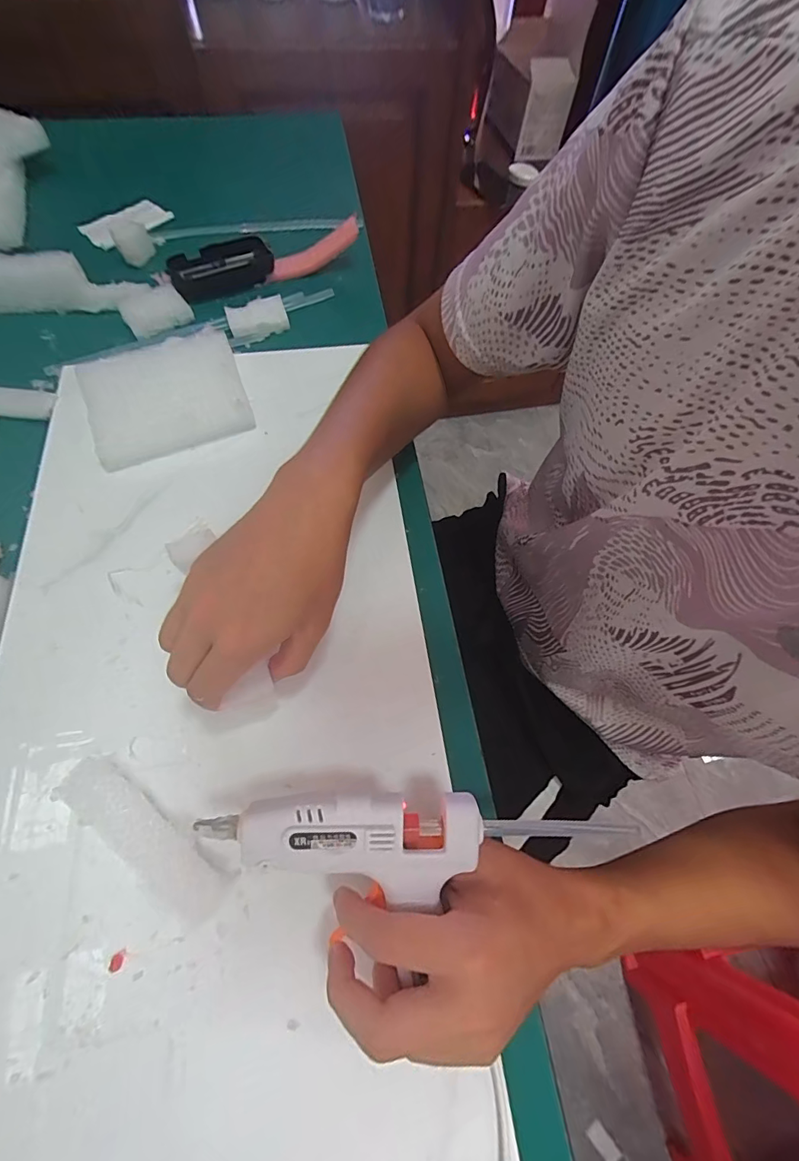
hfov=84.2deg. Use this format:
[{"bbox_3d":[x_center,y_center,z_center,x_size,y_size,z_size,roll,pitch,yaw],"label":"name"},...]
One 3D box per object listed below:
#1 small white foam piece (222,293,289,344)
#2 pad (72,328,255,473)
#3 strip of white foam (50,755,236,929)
[{"bbox_3d":[-0.147,-0.272,0.462,0.060,0.007,0.036,-22,112,-12],"label":"small white foam piece"},{"bbox_3d":[-0.209,-0.166,0.397,0.131,0.022,0.111,-21,68,-12],"label":"pad"},{"bbox_3d":[-0.149,0.148,0.258,0.114,0.023,0.029,34,68,13],"label":"strip of white foam"}]

